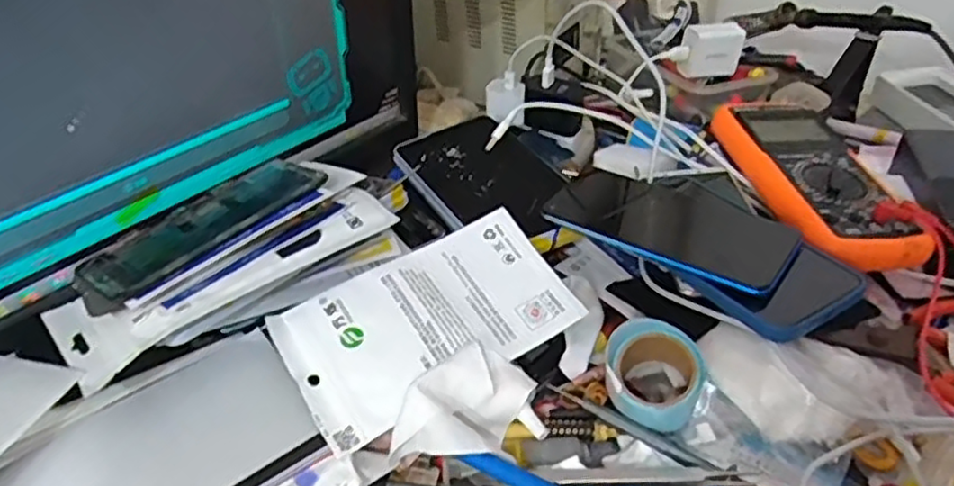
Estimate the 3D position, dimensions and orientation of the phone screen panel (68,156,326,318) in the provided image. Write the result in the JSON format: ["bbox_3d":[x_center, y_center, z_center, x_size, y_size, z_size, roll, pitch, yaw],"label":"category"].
[{"bbox_3d":[-0.176,-0.015,0.438,0.072,0.012,0.161,27,47,33],"label":"phone screen panel"}]

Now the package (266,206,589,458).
[{"bbox_3d":[-0.029,0.045,0.430,0.177,0.010,0.098,-25,61,-24],"label":"package"}]

